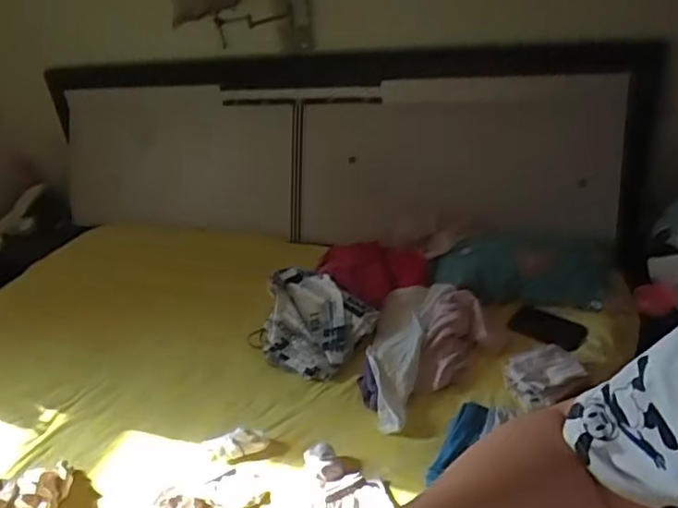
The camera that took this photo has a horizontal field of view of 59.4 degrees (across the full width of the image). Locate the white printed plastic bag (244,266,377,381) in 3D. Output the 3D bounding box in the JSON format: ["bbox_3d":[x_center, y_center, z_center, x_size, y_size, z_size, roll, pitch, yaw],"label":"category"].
[{"bbox_3d":[-0.068,0.167,1.414,0.269,0.139,0.212,9,34,25],"label":"white printed plastic bag"}]

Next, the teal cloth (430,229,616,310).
[{"bbox_3d":[0.457,0.038,1.475,0.446,0.109,0.203,0,31,11],"label":"teal cloth"}]

